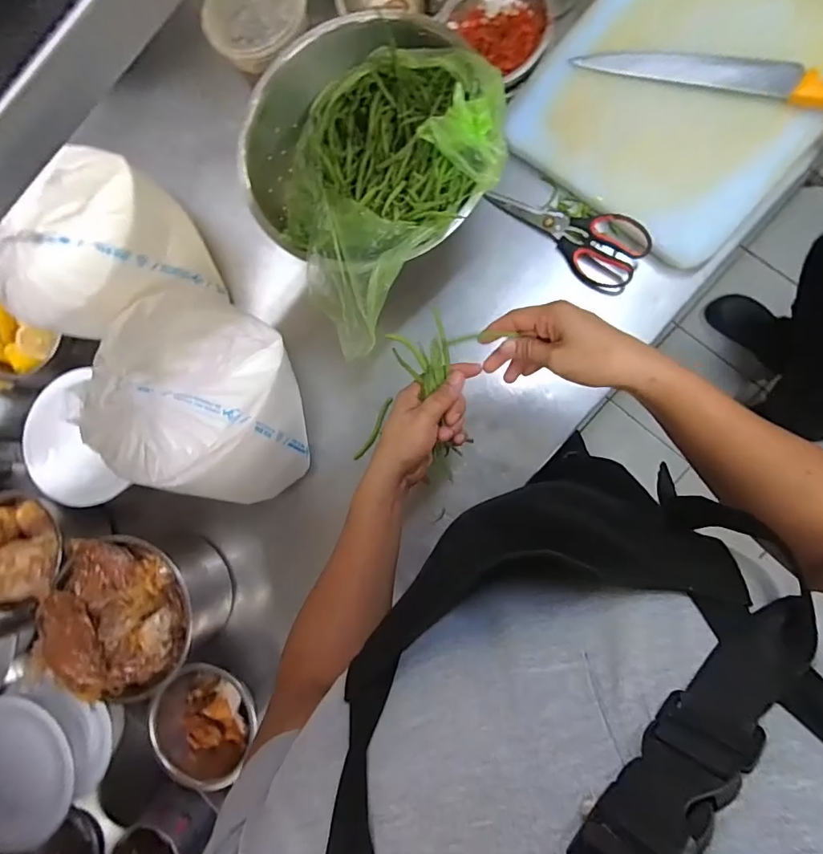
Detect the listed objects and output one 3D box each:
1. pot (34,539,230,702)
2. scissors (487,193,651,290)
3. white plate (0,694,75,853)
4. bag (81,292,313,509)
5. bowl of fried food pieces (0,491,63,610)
[{"bbox_3d":[-0.352,0.236,0.614,0.169,0.182,0.156,38,92,9],"label":"pot"},{"bbox_3d":[0.216,-0.276,0.630,0.216,0.024,0.087,41,105,6],"label":"scissors"},{"bbox_3d":[-0.536,0.458,0.617,0.184,0.023,0.184,-1,86,8],"label":"white plate"},{"bbox_3d":[-0.236,-0.027,0.558,0.186,0.198,0.212,23,89,9],"label":"bag"},{"bbox_3d":[-0.533,0.160,0.614,0.126,0.074,0.145,-12,84,7],"label":"bowl of fried food pieces"}]

